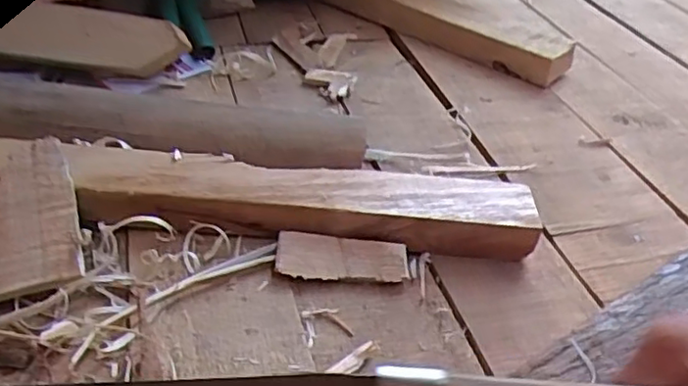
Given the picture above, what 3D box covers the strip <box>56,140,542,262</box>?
[{"bbox_3d":[-0.028,0.006,0.436,0.294,0.033,0.055,5,35,0],"label":"strip"}]

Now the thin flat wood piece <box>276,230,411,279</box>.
[{"bbox_3d":[-0.001,0.041,0.410,0.078,0.014,0.030,4,35,-2],"label":"thin flat wood piece"}]

